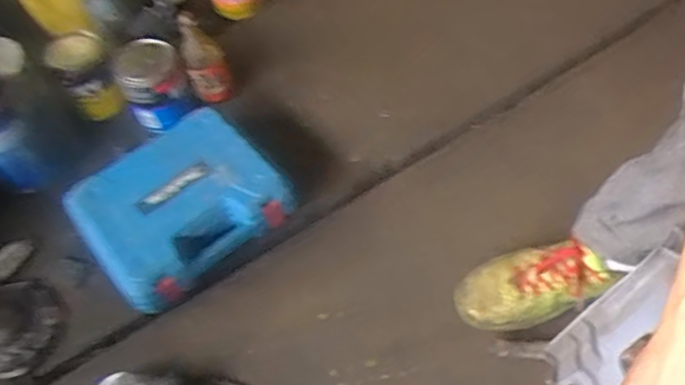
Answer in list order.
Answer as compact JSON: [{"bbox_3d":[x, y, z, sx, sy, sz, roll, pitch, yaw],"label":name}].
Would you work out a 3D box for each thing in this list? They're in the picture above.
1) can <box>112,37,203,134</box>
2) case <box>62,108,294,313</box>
[{"bbox_3d":[-0.320,-0.186,1.109,0.103,0.151,0.094,-2,56,3],"label":"can"},{"bbox_3d":[-0.246,0.016,0.998,0.282,0.087,0.243,-36,58,-17],"label":"case"}]

